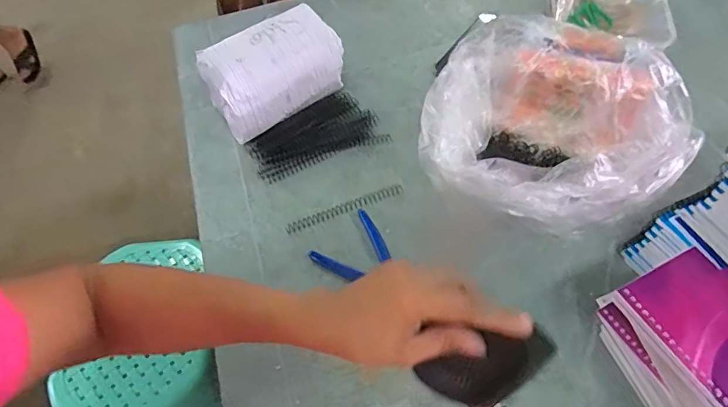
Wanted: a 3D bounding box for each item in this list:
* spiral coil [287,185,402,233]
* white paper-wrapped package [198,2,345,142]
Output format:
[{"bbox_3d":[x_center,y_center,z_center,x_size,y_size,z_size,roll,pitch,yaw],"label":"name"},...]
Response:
[{"bbox_3d":[-0.023,0.006,0.567,0.149,0.007,0.015,-21,58,-9],"label":"spiral coil"},{"bbox_3d":[-0.121,-0.172,0.637,0.180,0.111,0.103,-29,58,-14],"label":"white paper-wrapped package"}]

